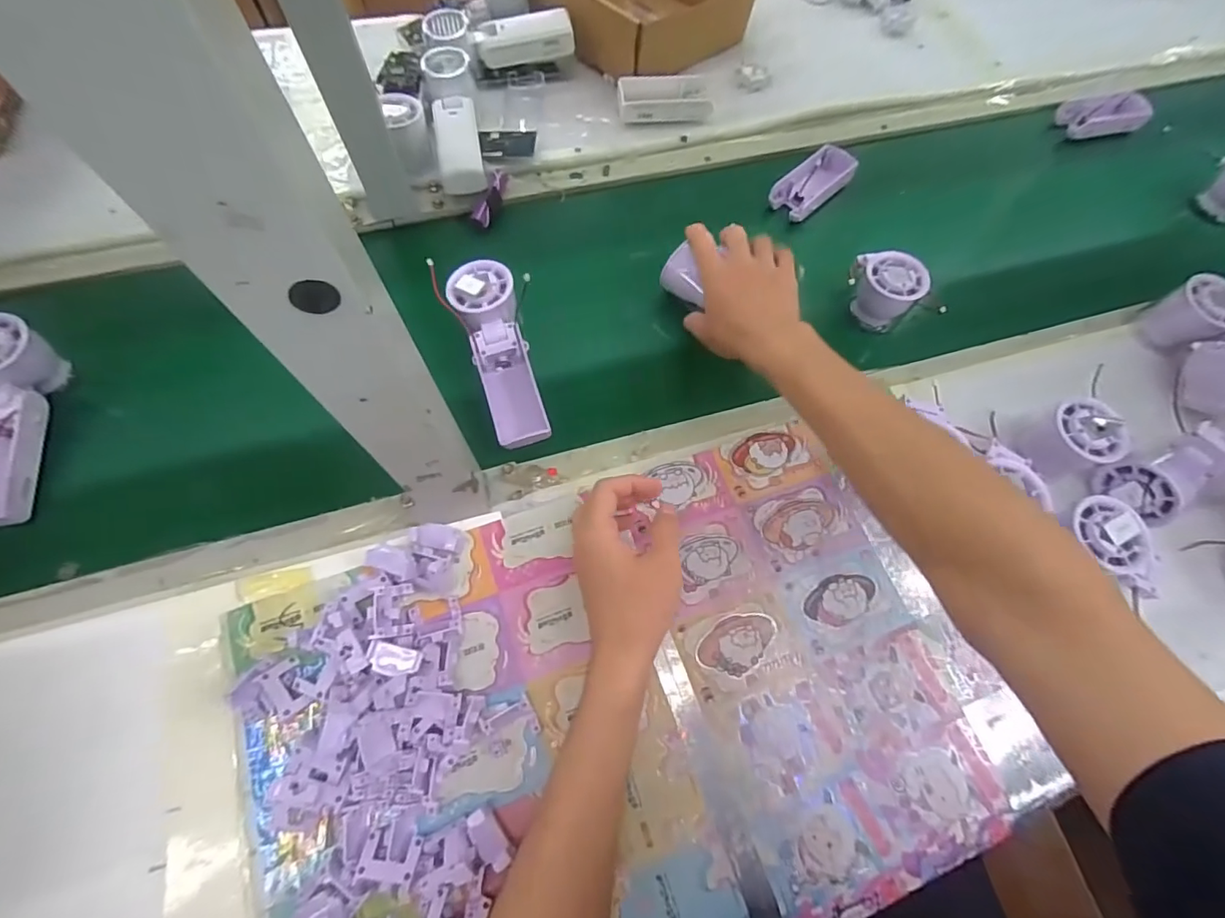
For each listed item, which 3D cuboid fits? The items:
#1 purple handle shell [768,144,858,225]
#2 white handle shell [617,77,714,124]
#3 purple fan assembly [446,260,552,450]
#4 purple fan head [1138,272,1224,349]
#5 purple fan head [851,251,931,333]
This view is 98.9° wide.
[{"bbox_3d":[0.227,-0.314,0.592,0.103,0.021,0.052,-41,75,-19],"label":"purple handle shell"},{"bbox_3d":[0.061,-0.418,0.611,0.108,0.029,0.051,-9,67,-8],"label":"white handle shell"},{"bbox_3d":[-0.098,-0.095,0.459,0.052,0.031,0.172,-17,87,-10],"label":"purple fan assembly"},{"bbox_3d":[0.560,-0.136,0.511,0.058,0.057,0.058,-29,72,-15],"label":"purple fan head"},{"bbox_3d":[0.266,-0.168,0.525,0.066,0.064,0.048,41,70,13],"label":"purple fan head"}]

